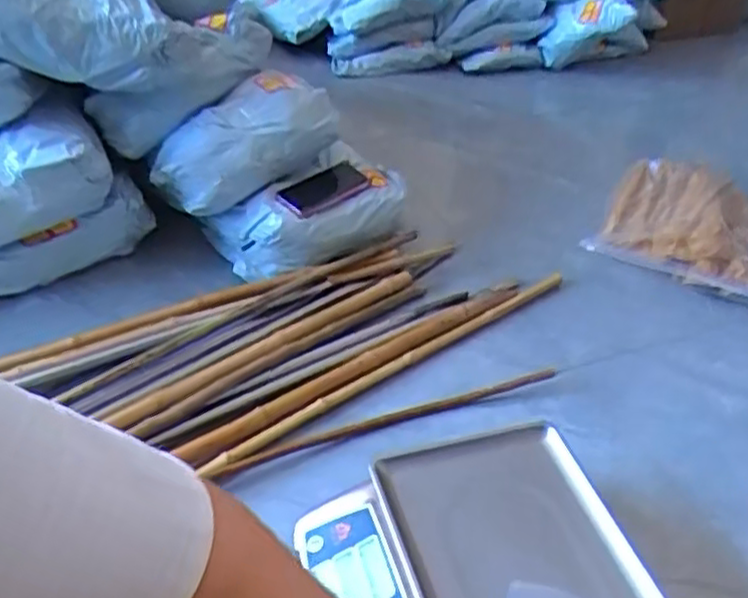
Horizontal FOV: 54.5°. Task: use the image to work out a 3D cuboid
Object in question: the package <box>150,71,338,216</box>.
[{"bbox_3d":[-0.228,-0.280,1.302,0.334,0.125,0.151,-35,52,-18],"label":"package"}]

